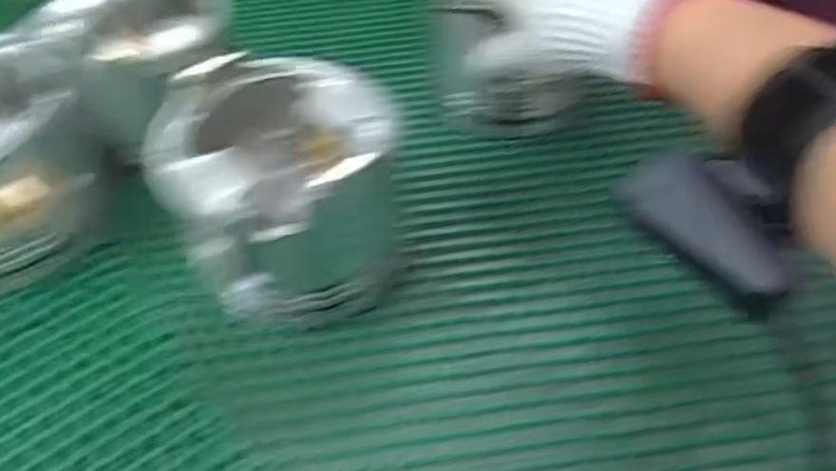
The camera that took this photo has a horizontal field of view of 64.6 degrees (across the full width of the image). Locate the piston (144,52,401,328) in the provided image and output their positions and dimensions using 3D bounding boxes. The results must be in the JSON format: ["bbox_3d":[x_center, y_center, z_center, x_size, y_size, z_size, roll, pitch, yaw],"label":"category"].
[{"bbox_3d":[-0.073,-0.023,0.343,0.117,0.099,0.098,26,56,23],"label":"piston"}]

